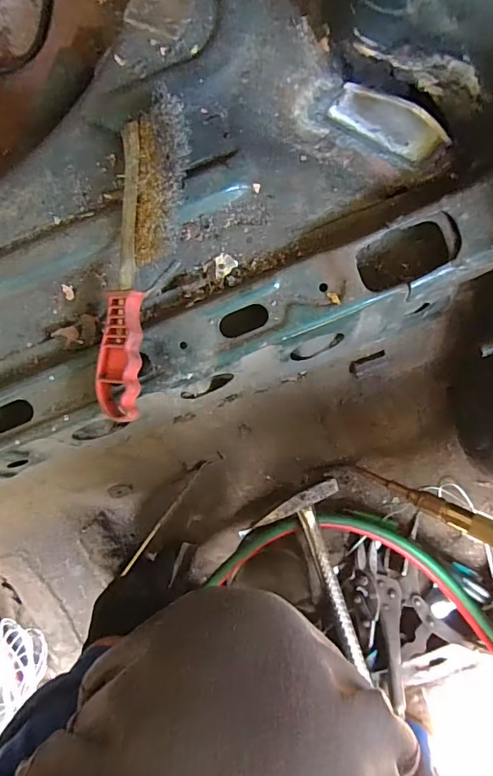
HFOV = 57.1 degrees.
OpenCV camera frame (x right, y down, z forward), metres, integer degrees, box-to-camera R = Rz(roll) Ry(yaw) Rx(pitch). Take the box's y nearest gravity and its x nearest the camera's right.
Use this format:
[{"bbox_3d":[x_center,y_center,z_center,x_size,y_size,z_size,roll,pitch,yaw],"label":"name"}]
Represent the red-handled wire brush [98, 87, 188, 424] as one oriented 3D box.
[{"bbox_3d":[-0.075,-0.092,0.332,0.050,0.036,0.227,6,92,1],"label":"red-handled wire brush"}]

